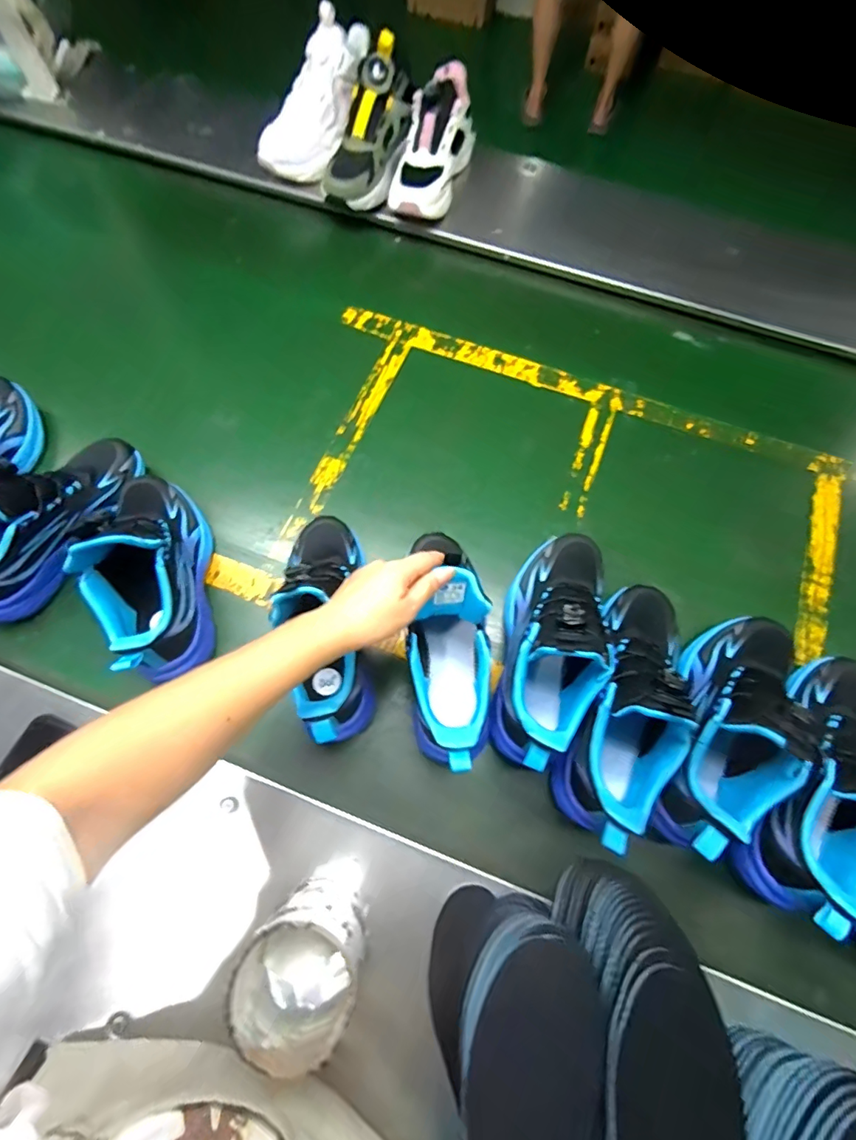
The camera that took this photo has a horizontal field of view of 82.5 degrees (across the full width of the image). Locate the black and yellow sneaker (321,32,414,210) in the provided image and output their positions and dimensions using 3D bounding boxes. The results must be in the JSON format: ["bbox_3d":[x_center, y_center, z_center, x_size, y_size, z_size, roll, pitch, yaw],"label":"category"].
[{"bbox_3d":[-0.091,-0.678,0.763,0.094,0.074,0.221,20,98,6],"label":"black and yellow sneaker"}]

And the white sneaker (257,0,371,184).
[{"bbox_3d":[-0.156,-0.727,0.738,0.104,0.129,0.261,29,71,9],"label":"white sneaker"}]

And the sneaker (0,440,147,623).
[{"bbox_3d":[-0.416,-0.062,0.518,0.078,0.127,0.234,31,72,10],"label":"sneaker"}]

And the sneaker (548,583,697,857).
[{"bbox_3d":[0.187,0.118,0.457,0.098,0.136,0.251,20,70,6],"label":"sneaker"}]

